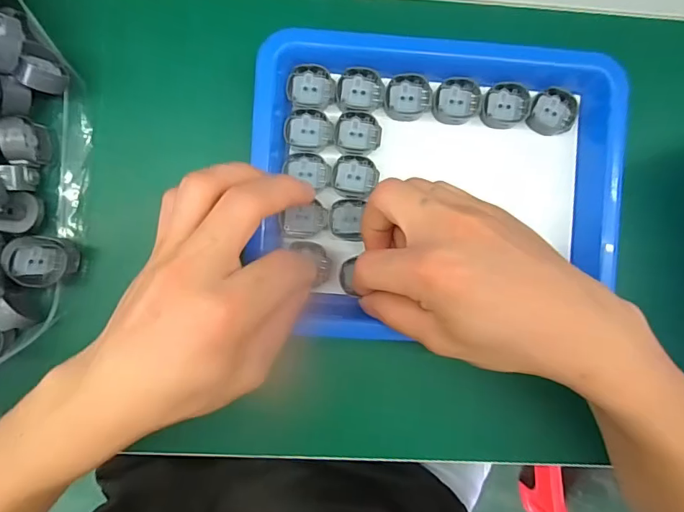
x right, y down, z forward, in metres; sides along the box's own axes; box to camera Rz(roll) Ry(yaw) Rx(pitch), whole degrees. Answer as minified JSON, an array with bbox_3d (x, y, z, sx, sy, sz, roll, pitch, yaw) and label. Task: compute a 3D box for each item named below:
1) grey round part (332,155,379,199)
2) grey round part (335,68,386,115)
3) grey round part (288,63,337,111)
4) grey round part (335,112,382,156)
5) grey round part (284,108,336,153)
[{"bbox_3d":[0.009,-0.048,0.271,0.027,0.004,0.026,6,90,-3],"label":"grey round part"},{"bbox_3d":[0.011,-0.100,0.270,0.028,0.006,0.025,5,90,-3],"label":"grey round part"},{"bbox_3d":[-0.018,-0.102,0.269,0.028,0.006,0.026,8,90,-3],"label":"grey round part"},{"bbox_3d":[0.010,-0.075,0.271,0.027,0.004,0.025,6,90,-3],"label":"grey round part"},{"bbox_3d":[-0.020,-0.076,0.269,0.029,0.004,0.025,8,90,-3],"label":"grey round part"}]

